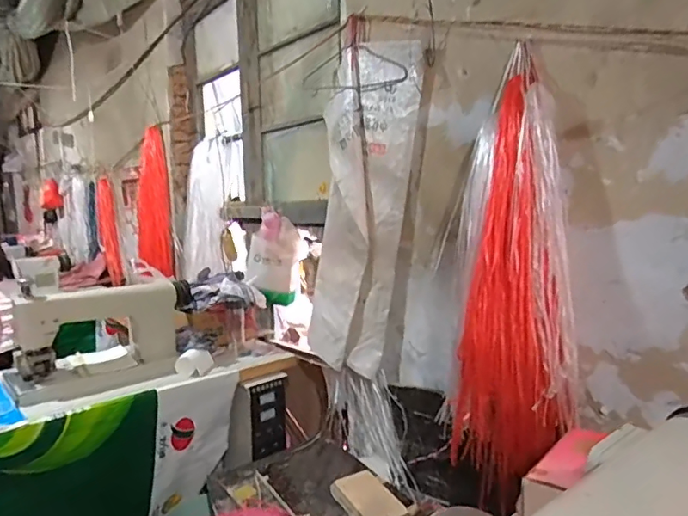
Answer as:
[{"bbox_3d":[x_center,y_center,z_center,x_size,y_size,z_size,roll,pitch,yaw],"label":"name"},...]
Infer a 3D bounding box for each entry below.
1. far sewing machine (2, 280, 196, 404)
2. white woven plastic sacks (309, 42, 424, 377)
[{"bbox_3d":[-0.734,0.240,1.564,0.517,0.272,0.212,-5,8,-31],"label":"far sewing machine"},{"bbox_3d":[0.032,-0.154,1.635,0.412,1.034,0.057,19,15,41],"label":"white woven plastic sacks"}]

